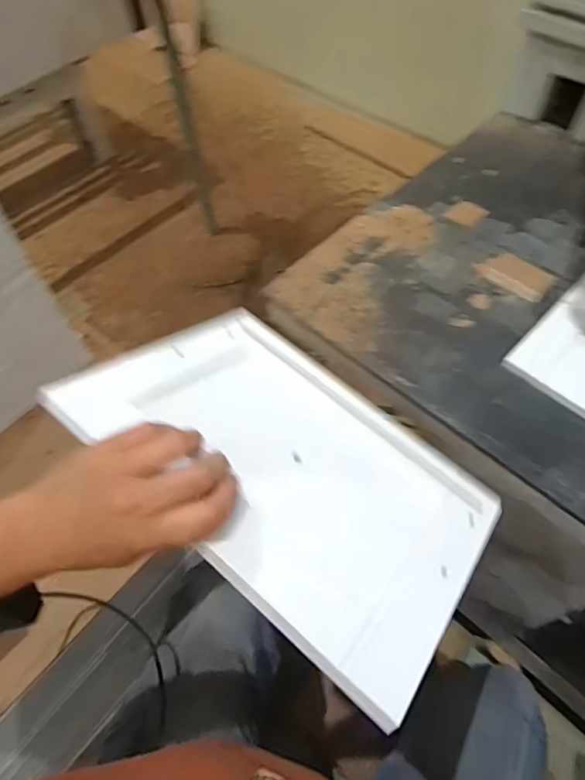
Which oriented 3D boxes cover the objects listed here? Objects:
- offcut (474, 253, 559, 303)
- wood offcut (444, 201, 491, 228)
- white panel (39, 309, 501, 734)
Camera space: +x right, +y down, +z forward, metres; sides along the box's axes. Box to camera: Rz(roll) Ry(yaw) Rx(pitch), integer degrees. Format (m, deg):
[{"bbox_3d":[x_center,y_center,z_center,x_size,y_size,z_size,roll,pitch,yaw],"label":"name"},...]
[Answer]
[{"bbox_3d":[0.271,-0.140,0.633,0.085,0.019,0.038,32,65,21],"label":"offcut"},{"bbox_3d":[0.238,-0.240,0.707,0.039,0.010,0.047,-40,64,-20],"label":"wood offcut"},{"bbox_3d":[0.001,0.054,0.386,0.286,0.024,0.220,38,37,14],"label":"white panel"}]

